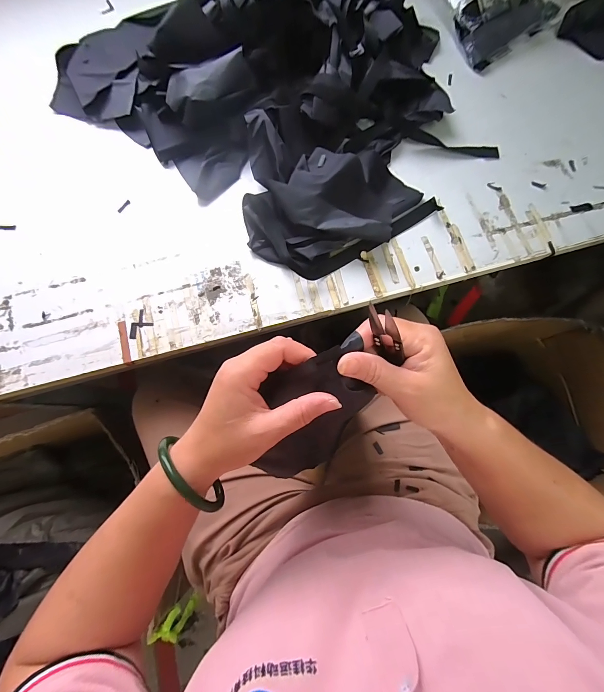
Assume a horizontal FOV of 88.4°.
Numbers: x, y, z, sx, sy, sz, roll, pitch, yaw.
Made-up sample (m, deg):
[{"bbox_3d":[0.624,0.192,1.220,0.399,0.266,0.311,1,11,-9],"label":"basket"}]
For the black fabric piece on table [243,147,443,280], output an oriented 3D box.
[{"bbox_3d":[0.053,-0.203,0.454,0.254,0.058,0.160,-36,80,-7],"label":"black fabric piece on table"}]

